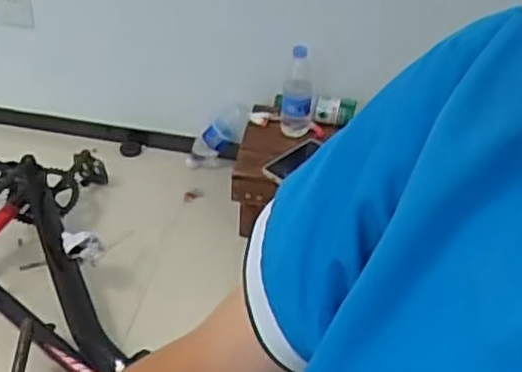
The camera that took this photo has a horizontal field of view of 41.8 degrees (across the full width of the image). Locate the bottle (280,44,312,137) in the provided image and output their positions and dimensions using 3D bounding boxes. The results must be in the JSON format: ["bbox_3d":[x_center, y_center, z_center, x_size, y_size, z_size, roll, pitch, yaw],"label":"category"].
[{"bbox_3d":[0.084,-0.210,1.527,0.067,0.208,0.064,8,37,5],"label":"bottle"}]

